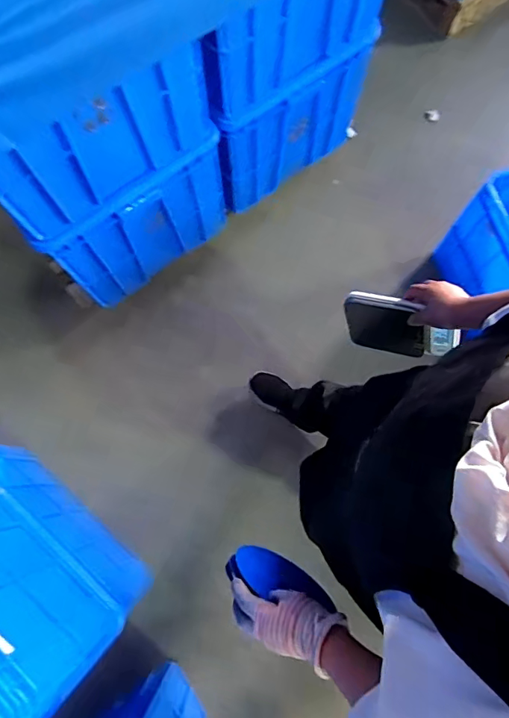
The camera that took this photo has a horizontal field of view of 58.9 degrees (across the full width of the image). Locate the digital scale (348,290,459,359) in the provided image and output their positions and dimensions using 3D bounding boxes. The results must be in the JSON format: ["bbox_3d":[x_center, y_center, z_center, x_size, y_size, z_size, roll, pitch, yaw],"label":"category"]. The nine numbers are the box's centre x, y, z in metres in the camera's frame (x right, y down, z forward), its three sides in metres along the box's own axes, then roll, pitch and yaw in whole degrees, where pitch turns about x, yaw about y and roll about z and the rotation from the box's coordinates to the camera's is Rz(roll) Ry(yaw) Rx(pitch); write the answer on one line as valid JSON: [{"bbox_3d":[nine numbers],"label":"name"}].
[{"bbox_3d":[0.264,-0.054,0.818,0.194,0.137,0.029,11,59,22],"label":"digital scale"}]

